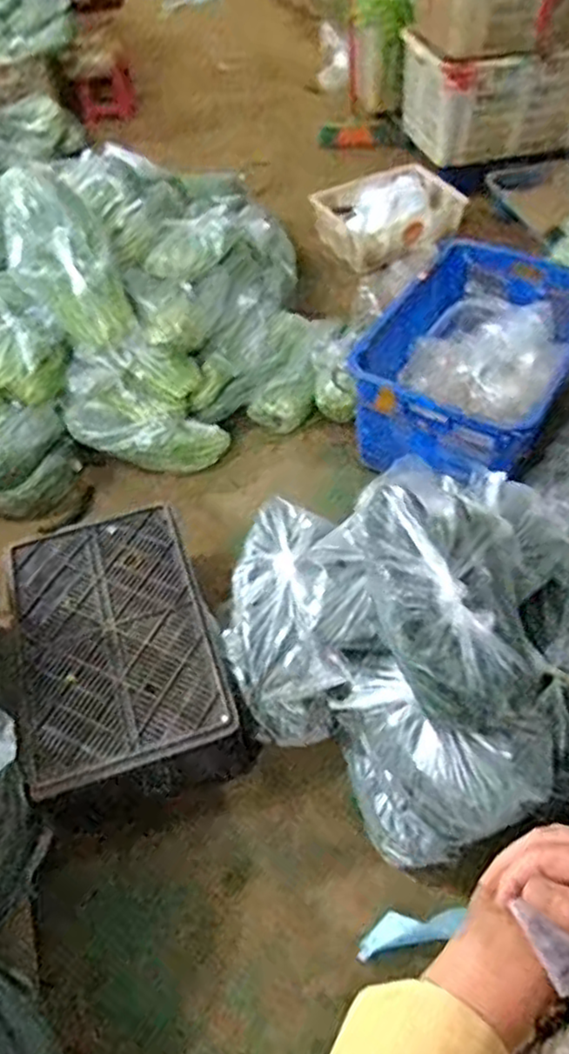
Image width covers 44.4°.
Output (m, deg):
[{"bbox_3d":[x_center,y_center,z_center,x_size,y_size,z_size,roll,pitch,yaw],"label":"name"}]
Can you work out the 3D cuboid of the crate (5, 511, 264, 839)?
[{"bbox_3d":[-0.351,0.283,1.503,0.410,0.236,0.584,-17,54,-12],"label":"crate"}]

